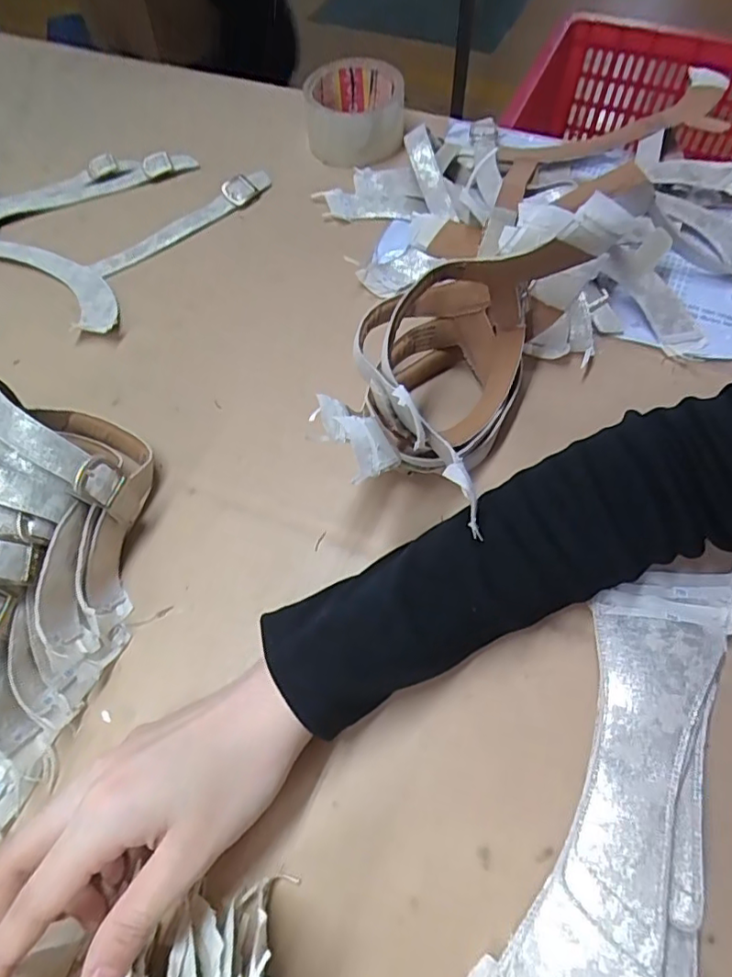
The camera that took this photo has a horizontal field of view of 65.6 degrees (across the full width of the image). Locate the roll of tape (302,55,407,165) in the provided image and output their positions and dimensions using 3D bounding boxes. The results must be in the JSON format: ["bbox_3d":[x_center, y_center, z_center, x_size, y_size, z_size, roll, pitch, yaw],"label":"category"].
[{"bbox_3d":[-0.010,-0.350,0.527,0.092,0.045,0.090,4,61,4],"label":"roll of tape"}]

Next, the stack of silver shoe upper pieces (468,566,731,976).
[{"bbox_3d":[0.128,0.135,0.263,0.076,0.029,0.244,23,64,14],"label":"stack of silver shoe upper pieces"}]

